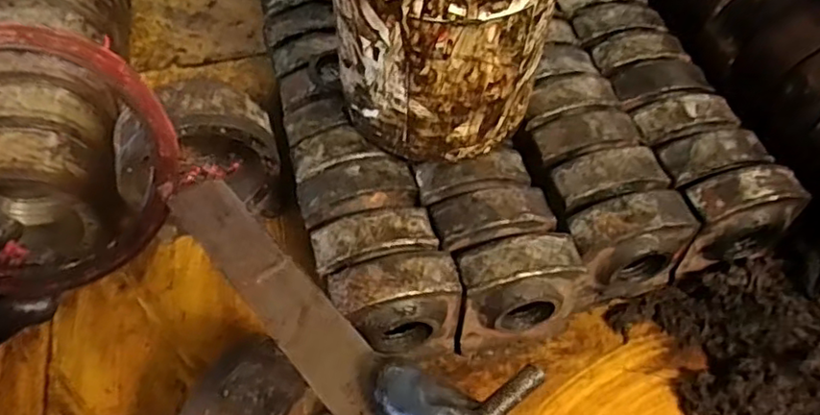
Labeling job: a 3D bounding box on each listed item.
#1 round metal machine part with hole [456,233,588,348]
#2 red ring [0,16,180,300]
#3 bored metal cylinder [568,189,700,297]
[{"bbox_3d":[0.145,0.122,0.867,0.157,0.202,0.085,-8,54,-6],"label":"round metal machine part with hole"},{"bbox_3d":[-0.216,-0.025,0.359,0.152,0.158,0.013,-50,32,3],"label":"red ring"},{"bbox_3d":[0.305,0.059,0.898,0.172,0.170,0.080,-13,54,-10],"label":"bored metal cylinder"}]

